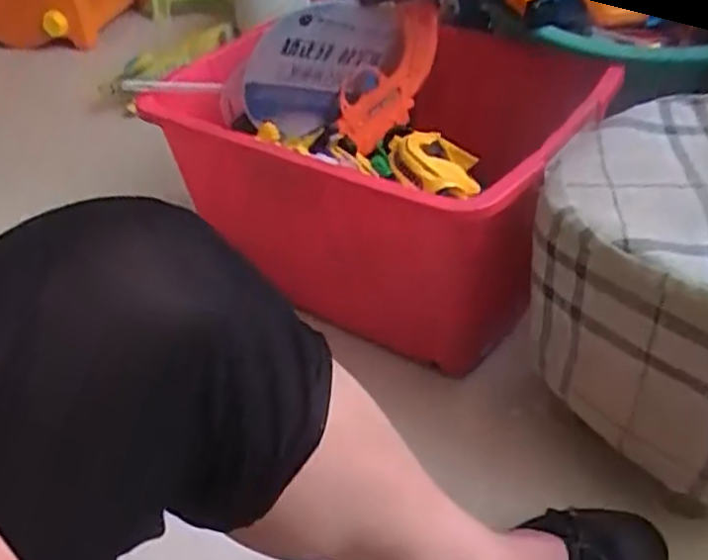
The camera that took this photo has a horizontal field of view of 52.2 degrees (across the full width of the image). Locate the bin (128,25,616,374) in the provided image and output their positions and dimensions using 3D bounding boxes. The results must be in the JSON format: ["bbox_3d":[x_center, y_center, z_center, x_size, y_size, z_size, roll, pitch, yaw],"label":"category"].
[{"bbox_3d":[0.046,-0.114,0.876,0.444,0.285,0.344,19,47,28],"label":"bin"}]

